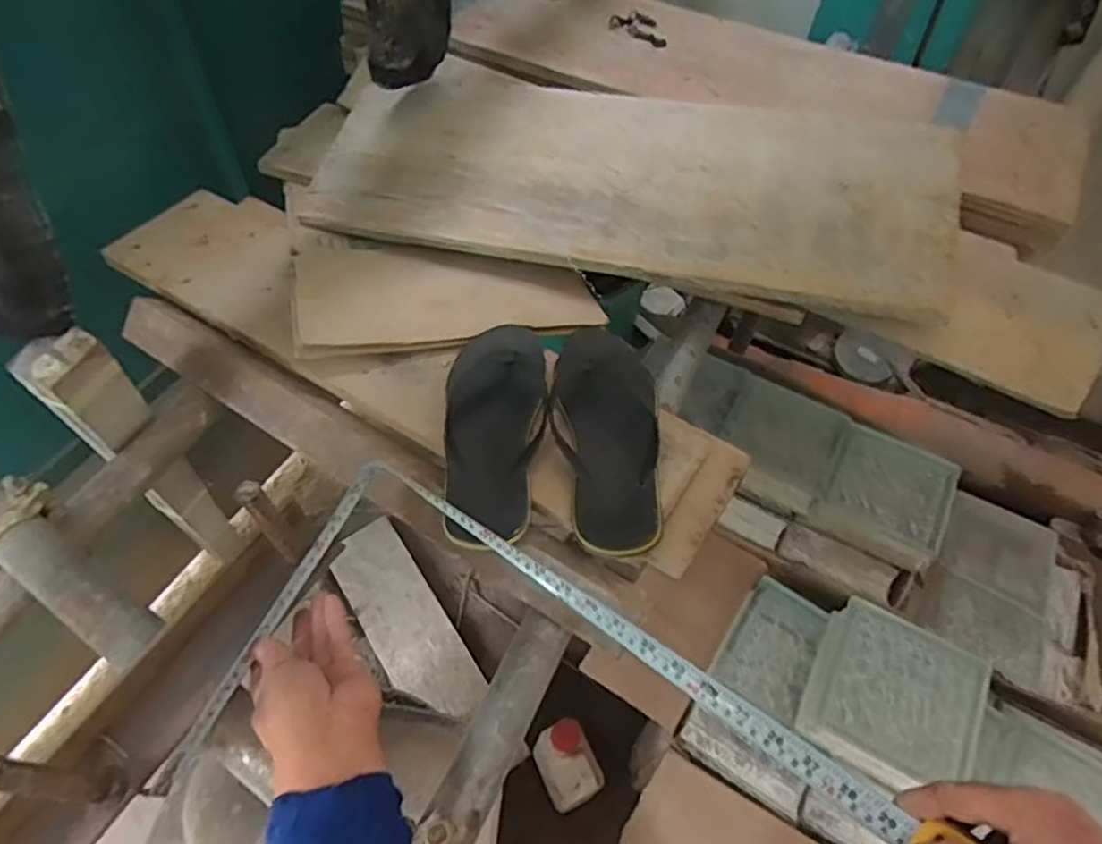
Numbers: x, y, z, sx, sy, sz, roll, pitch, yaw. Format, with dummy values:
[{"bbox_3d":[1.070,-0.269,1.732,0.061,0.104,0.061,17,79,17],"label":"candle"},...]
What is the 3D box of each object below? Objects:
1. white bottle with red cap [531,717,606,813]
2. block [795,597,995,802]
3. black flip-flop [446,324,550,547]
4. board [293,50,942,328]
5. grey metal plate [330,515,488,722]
[{"bbox_3d":[0.031,0.617,1.211,0.090,0.139,0.135,-19,60,-16],"label":"white bottle with red cap"},{"bbox_3d":[0.456,0.363,0.891,0.204,0.069,0.195,27,59,13],"label":"block"},{"bbox_3d":[-0.057,0.004,0.666,0.099,0.034,0.246,4,56,-2],"label":"black flip-flop"},{"bbox_3d":[0.086,-0.311,0.841,0.779,0.114,0.329,19,57,8],"label":"board"},{"bbox_3d":[-0.304,0.415,1.405,0.157,0.024,0.438,-31,66,-16],"label":"grey metal plate"}]

